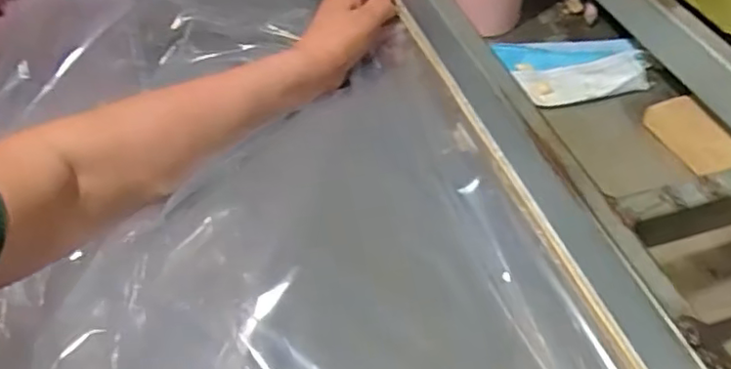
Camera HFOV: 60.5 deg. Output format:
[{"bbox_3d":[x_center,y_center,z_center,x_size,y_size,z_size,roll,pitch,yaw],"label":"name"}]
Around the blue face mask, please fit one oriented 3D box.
[{"bbox_3d":[0.193,-0.106,0.576,0.131,0.007,0.078,-5,49,-2],"label":"blue face mask"}]

